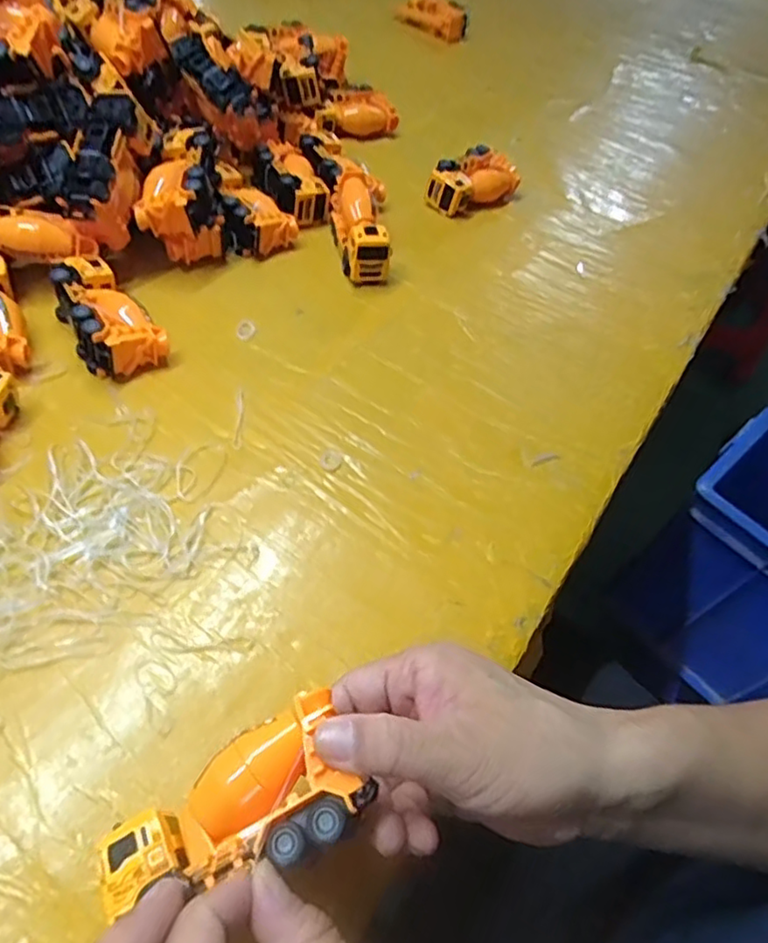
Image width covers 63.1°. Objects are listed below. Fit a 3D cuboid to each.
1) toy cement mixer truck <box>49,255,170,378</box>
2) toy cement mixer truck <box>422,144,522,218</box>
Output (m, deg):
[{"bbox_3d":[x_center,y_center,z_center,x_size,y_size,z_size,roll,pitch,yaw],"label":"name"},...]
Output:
[{"bbox_3d":[-0.208,-0.118,0.463,0.053,0.039,0.101,-29,70,-25],"label":"toy cement mixer truck"},{"bbox_3d":[0.096,-0.305,0.660,0.057,0.039,0.105,40,57,20],"label":"toy cement mixer truck"}]

